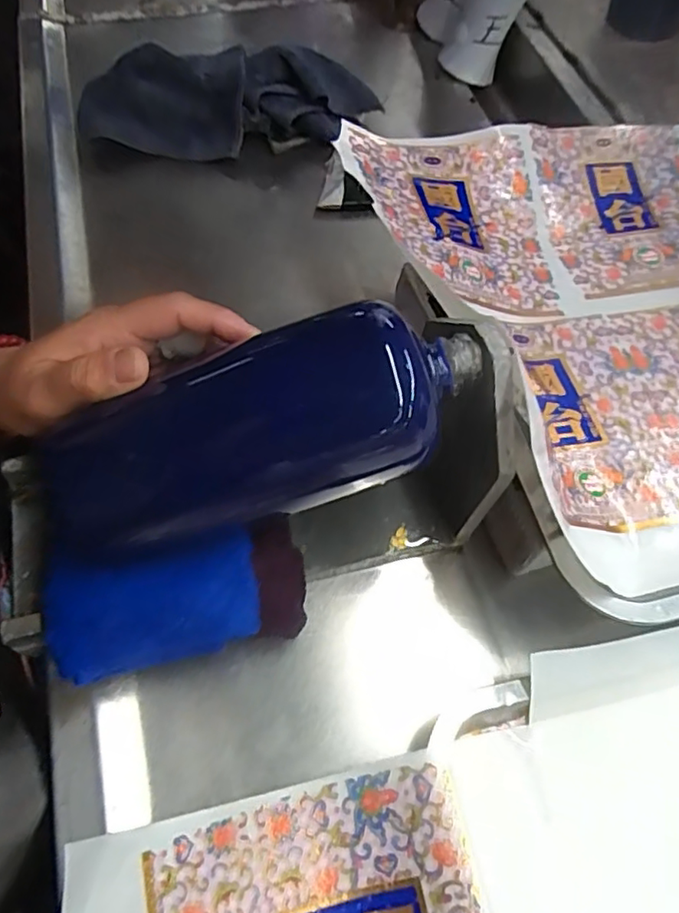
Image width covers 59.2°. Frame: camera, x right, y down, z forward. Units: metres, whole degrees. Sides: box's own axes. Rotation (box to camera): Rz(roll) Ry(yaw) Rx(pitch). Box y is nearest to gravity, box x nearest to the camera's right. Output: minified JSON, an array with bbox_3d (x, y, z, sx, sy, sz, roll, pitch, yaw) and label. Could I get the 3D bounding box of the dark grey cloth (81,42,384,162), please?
[{"bbox_3d":[-0.098,-0.318,0.521,0.258,0.046,0.113,-7,62,-4],"label":"dark grey cloth"}]

